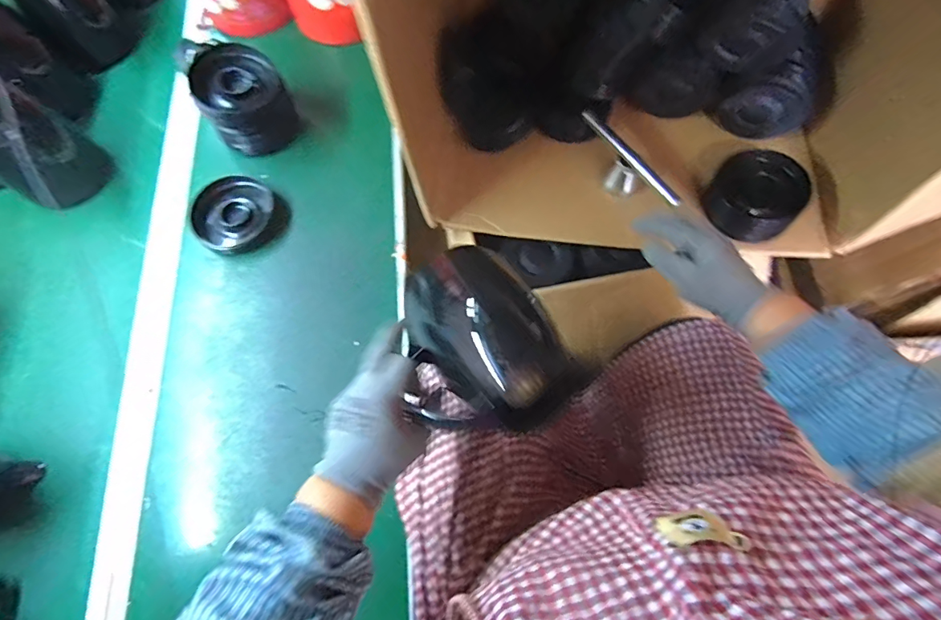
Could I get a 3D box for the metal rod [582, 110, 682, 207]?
[{"bbox_3d":[0.236,-0.228,0.670,0.017,0.016,0.195,-33,72,-11],"label":"metal rod"}]

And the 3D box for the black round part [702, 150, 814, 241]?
[{"bbox_3d":[0.410,-0.167,0.650,0.125,0.041,0.116,0,69,1],"label":"black round part"}]

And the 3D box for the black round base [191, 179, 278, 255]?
[{"bbox_3d":[-0.353,-0.140,0.674,0.116,0.024,0.116,0,69,1],"label":"black round base"}]

